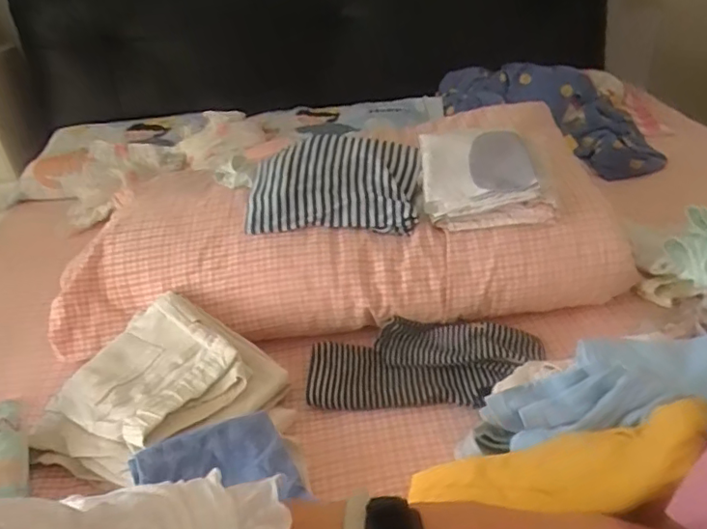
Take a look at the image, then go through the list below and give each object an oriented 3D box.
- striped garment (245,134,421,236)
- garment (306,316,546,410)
[{"bbox_3d":[-0.026,-0.134,0.919,0.269,0.073,0.229,-4,32,4],"label":"striped garment"},{"bbox_3d":[0.098,0.137,0.779,0.316,0.035,0.143,-2,33,7],"label":"garment"}]

